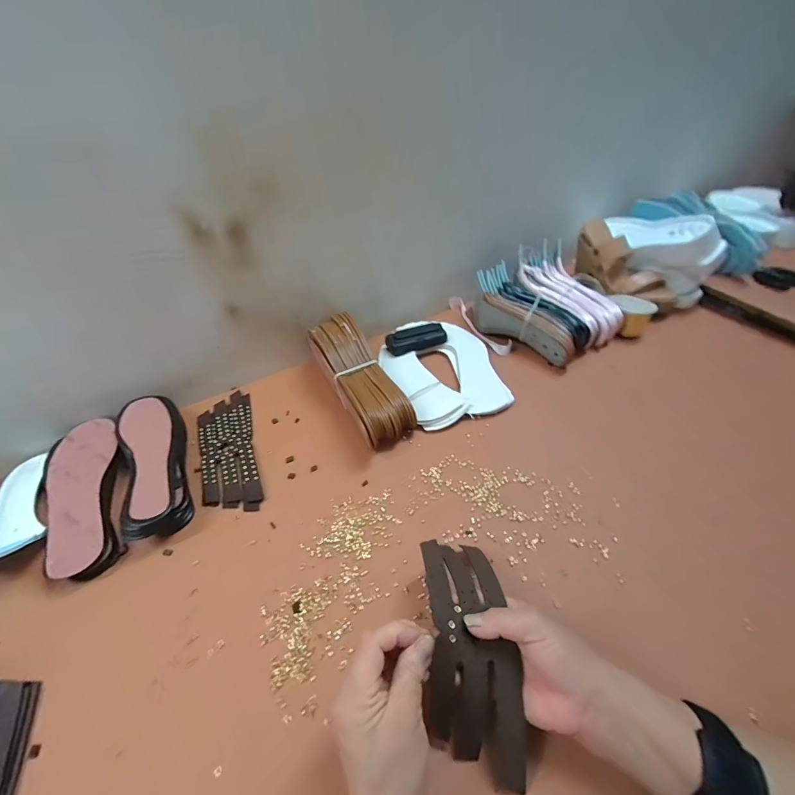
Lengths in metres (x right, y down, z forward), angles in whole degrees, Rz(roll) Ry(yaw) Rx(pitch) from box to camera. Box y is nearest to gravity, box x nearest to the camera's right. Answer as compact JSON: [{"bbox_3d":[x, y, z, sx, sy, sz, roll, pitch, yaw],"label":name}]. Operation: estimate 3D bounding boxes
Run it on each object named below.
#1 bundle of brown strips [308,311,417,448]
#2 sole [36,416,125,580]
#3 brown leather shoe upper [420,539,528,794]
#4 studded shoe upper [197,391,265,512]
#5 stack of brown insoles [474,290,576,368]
[{"bbox_3d":[-0.063,-0.028,0.569,0.084,0.082,0.229,-23,46,-17],"label":"bundle of brown strips"},{"bbox_3d":[-0.408,0.121,0.475,0.098,0.028,0.240,-25,47,-19],"label":"sole"},{"bbox_3d":[0.059,0.211,0.308,0.075,0.049,0.173,-7,61,-4],"label":"brown leather shoe upper"},{"bbox_3d":[-0.246,0.073,0.533,0.076,0.006,0.220,-18,45,-12],"label":"studded shoe upper"},{"bbox_3d":[0.217,-0.126,0.641,0.051,0.060,0.196,-33,50,-25],"label":"stack of brown insoles"}]

